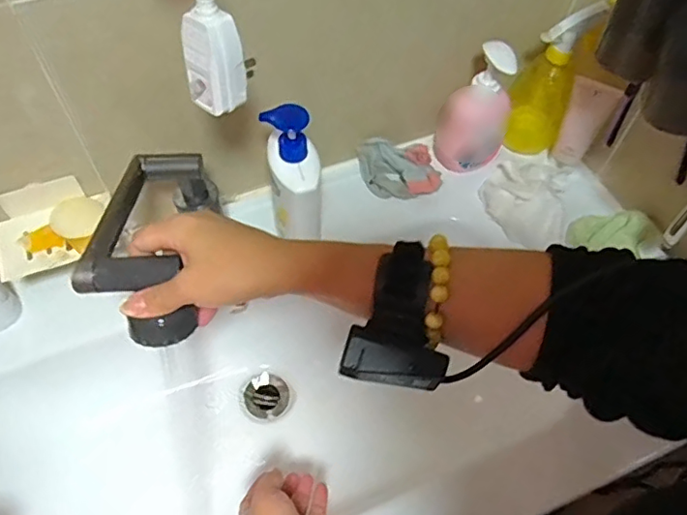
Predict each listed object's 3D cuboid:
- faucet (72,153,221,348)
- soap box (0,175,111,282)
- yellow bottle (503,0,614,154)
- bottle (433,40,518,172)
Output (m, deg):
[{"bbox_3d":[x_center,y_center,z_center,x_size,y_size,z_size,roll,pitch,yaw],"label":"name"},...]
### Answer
[{"bbox_3d":[-0.162,-0.013,0.517,0.086,0.094,0.223,2,35,-1],"label":"faucet"},{"bbox_3d":[-0.305,-0.035,0.589,0.120,0.042,0.087,-21,61,-15],"label":"soap box"},{"bbox_3d":[0.262,-0.219,0.715,0.072,0.222,0.057,21,59,11],"label":"yellow bottle"},{"bbox_3d":[0.167,-0.186,0.705,0.082,0.173,0.057,9,58,3],"label":"bottle"}]

